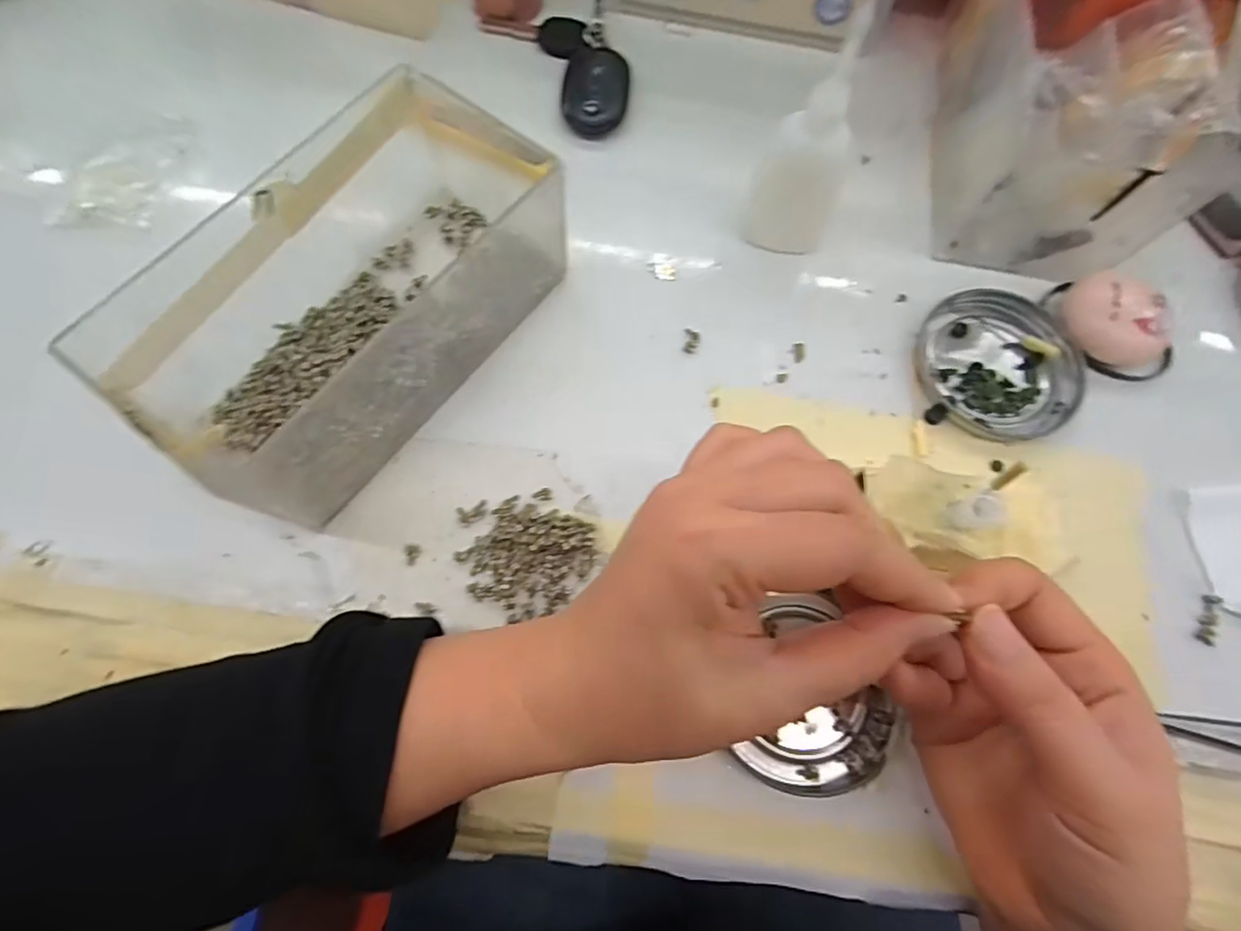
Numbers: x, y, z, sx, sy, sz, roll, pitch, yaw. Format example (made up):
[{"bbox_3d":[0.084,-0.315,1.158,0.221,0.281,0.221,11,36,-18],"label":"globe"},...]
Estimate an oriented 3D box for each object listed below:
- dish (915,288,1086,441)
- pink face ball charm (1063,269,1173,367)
[{"bbox_3d":[0.186,-0.051,0.285,0.074,0.007,0.076,0,72,-1],"label":"dish"},{"bbox_3d":[0.241,-0.071,0.284,0.039,0.023,0.046,-13,73,-5],"label":"pink face ball charm"}]

